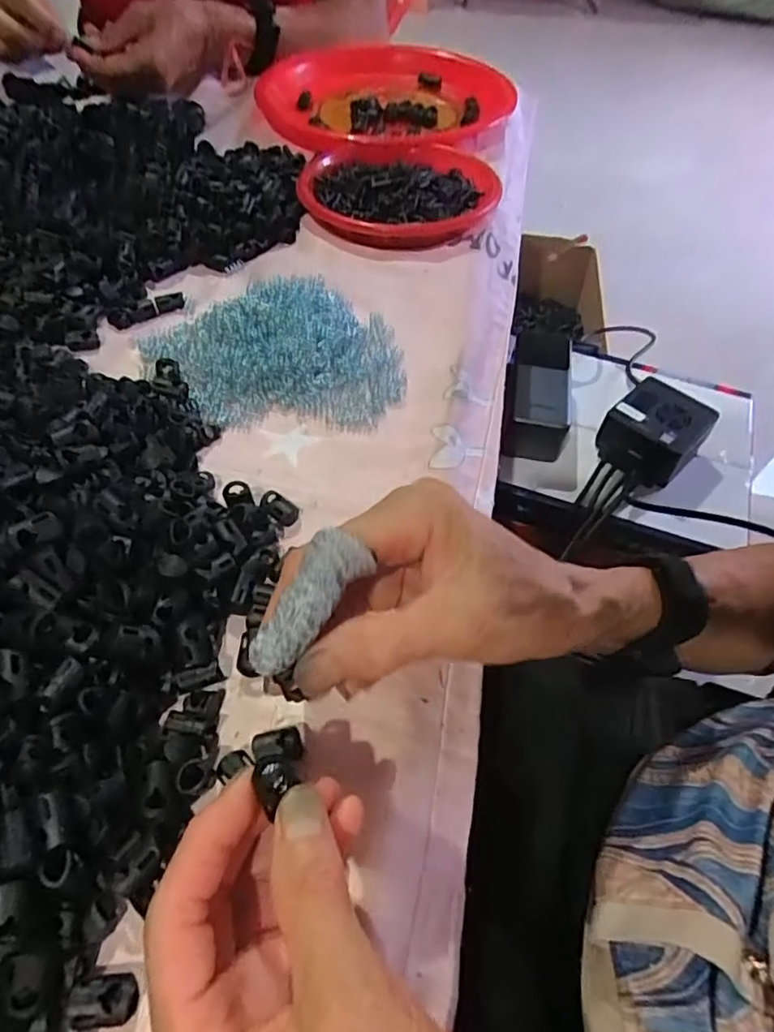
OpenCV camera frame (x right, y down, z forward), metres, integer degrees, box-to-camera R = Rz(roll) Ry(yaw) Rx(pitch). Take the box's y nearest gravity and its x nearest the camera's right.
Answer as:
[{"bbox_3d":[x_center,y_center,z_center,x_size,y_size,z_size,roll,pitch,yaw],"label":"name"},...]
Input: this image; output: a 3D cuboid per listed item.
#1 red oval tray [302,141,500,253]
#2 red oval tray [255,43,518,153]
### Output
[{"bbox_3d":[0.014,-0.280,0.516,0.155,0.027,0.167,14,54,8],"label":"red oval tray"},{"bbox_3d":[-0.004,-0.434,0.649,0.258,0.047,0.246,6,53,2],"label":"red oval tray"}]

